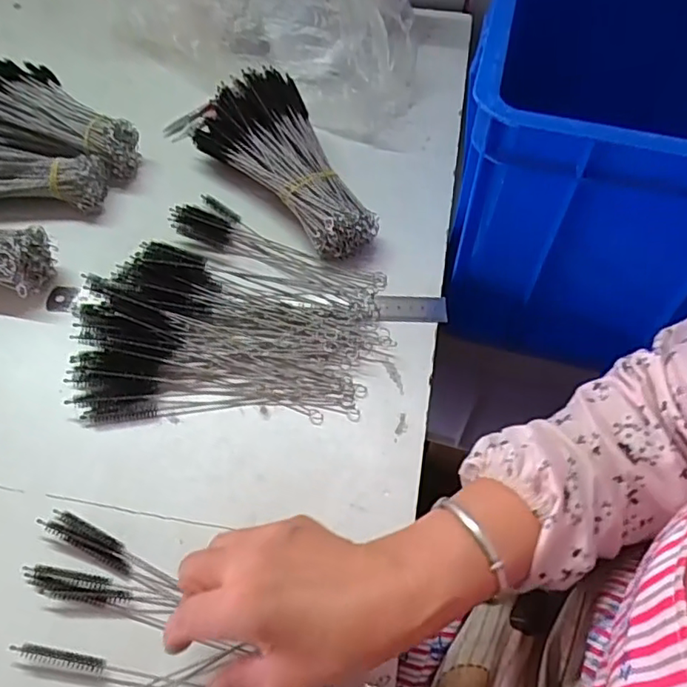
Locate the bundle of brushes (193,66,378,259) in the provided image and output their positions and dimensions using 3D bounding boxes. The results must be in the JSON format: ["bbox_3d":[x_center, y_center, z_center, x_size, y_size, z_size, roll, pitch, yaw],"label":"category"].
[{"bbox_3d":[-0.053,-0.168,0.549,0.102,0.066,0.213,-26,61,-19],"label":"bundle of brushes"}]

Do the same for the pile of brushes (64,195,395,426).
[{"bbox_3d":[-0.087,-0.038,0.482,0.235,0.031,0.202,-1,55,-3],"label":"pile of brushes"}]

